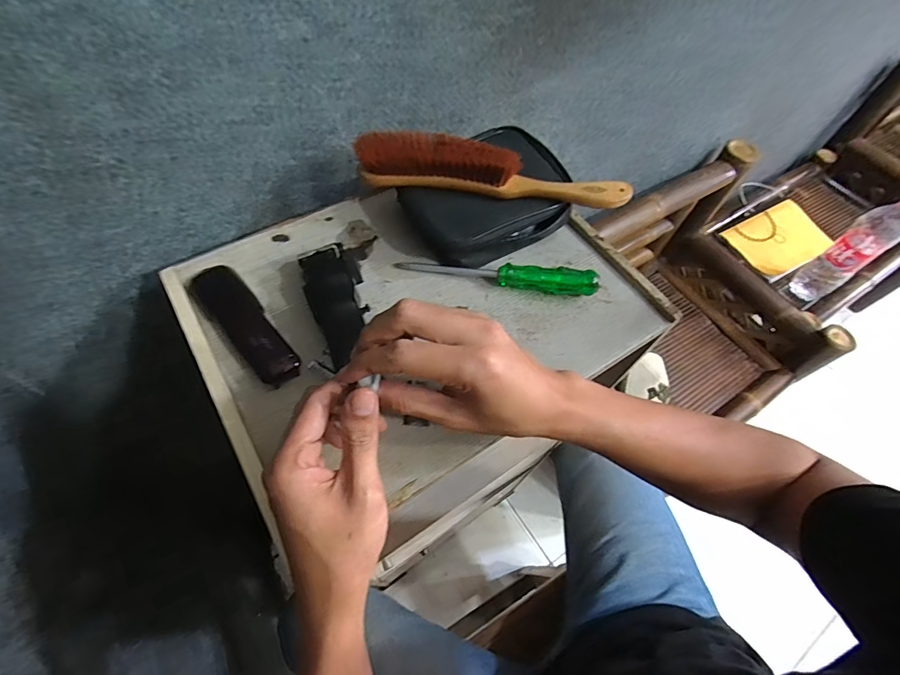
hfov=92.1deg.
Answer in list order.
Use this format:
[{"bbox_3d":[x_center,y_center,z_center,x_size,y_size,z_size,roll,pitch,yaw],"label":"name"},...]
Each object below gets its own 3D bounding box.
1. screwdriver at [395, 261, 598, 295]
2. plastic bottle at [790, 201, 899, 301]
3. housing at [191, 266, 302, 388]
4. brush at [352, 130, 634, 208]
[{"bbox_3d":[0.045,-0.063,0.421,0.189,0.023,0.019,8,59,1],"label":"screwdriver"},{"bbox_3d":[1.004,-0.213,1.088,0.084,0.318,0.091,-34,67,-21],"label":"plastic bottle"},{"bbox_3d":[-0.183,-0.017,0.382,0.039,0.019,0.141,-36,67,-22],"label":"housing"},{"bbox_3d":[0.045,-0.160,0.417,0.257,0.035,0.040,7,59,0],"label":"brush"}]

